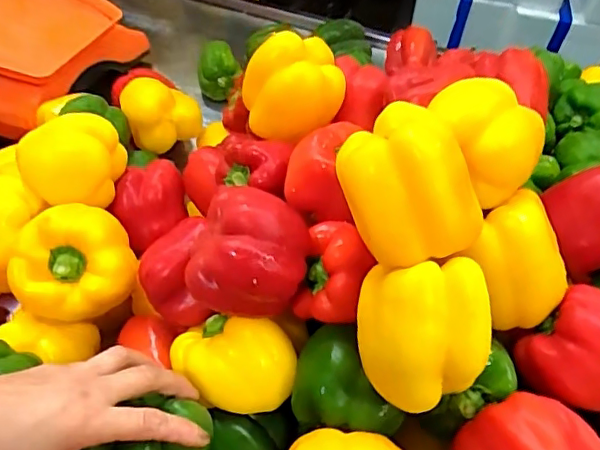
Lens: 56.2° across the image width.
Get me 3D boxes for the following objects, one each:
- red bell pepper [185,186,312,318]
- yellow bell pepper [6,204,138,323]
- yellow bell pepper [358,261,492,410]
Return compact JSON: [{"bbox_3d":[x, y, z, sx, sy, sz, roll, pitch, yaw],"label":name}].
[{"bbox_3d":[-0.039,0.018,0.432,0.093,0.074,0.083,9,48,5],"label":"red bell pepper"},{"bbox_3d":[-0.201,0.035,0.495,0.105,0.075,0.084,-17,51,-18],"label":"yellow bell pepper"},{"bbox_3d":[0.083,0.066,0.383,0.089,0.077,0.090,6,47,2],"label":"yellow bell pepper"}]

